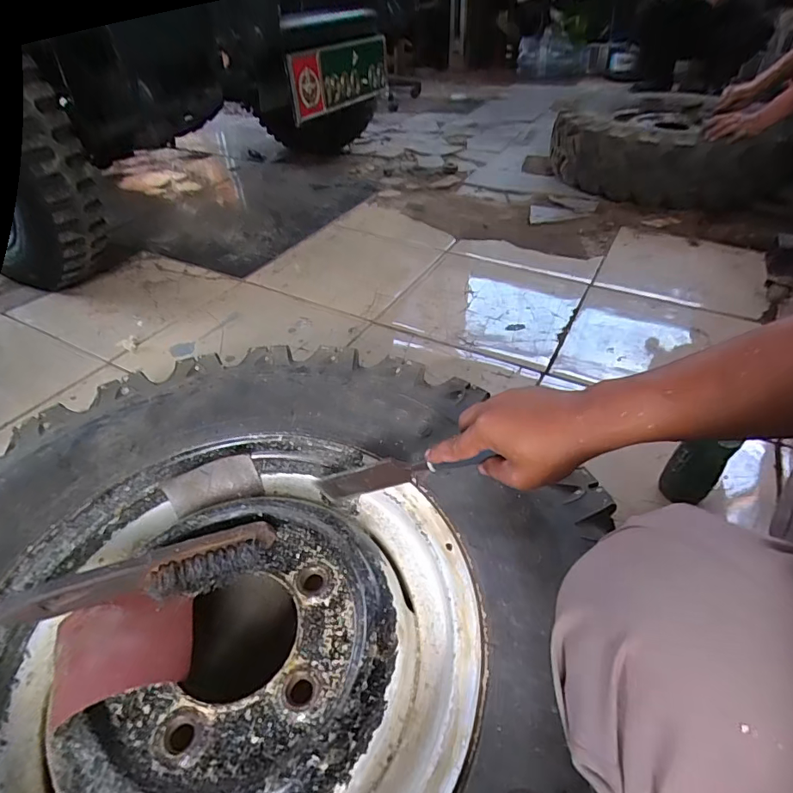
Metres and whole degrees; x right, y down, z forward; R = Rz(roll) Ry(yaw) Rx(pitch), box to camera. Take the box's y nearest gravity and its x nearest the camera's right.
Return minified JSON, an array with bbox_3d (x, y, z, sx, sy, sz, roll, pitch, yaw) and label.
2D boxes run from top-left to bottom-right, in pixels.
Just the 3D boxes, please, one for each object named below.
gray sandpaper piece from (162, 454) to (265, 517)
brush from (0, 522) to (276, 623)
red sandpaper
[{"bbox_3d":[-0.215,0.100,0.563,0.102,0.059,0.012,-13,27,-23],"label":"gray sandpaper piece"},{"bbox_3d":[-0.230,0.173,0.451,0.228,0.052,0.054,-17,44,-17],"label":"brush"},{"bbox_3d":[-0.241,0.217,0.420,0.112,0.029,0.089,-18,44,-16],"label":"red sandpaper"}]

